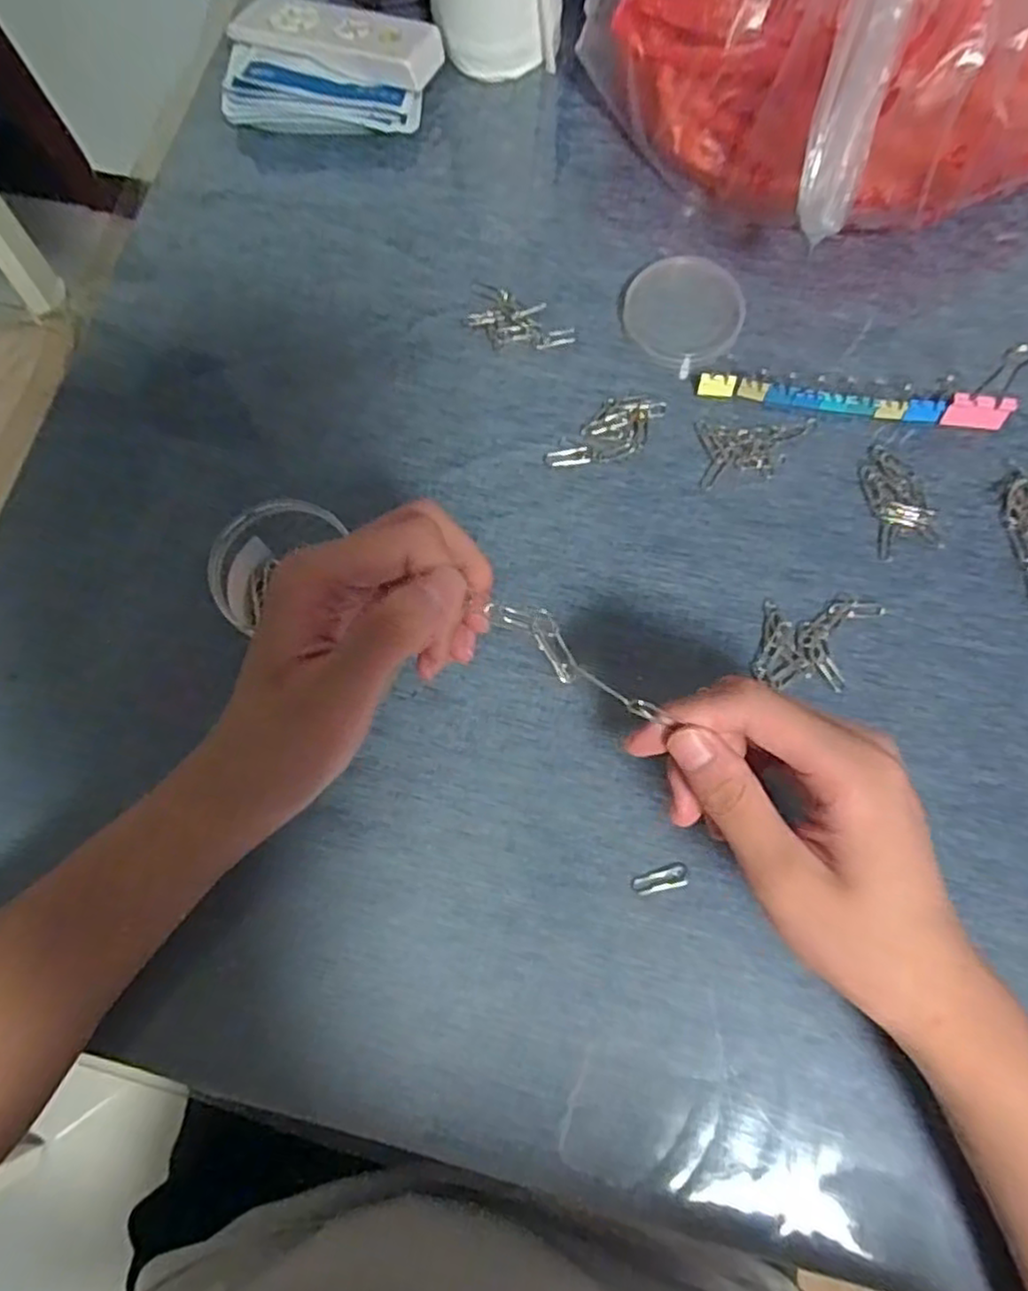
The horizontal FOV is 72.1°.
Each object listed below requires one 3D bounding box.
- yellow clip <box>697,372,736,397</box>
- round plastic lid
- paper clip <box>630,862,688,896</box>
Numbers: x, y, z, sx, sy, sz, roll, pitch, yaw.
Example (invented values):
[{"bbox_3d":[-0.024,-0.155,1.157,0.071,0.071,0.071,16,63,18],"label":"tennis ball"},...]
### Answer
[{"bbox_3d":[0.115,-0.147,0.400,0.020,0.012,0.009,11,75,5],"label":"yellow clip"},{"bbox_3d":[0.099,-0.194,0.412,0.066,0.014,0.063,0,75,2],"label":"round plastic lid"},{"bbox_3d":[0.069,0.111,0.334,0.027,0.004,0.011,-13,75,-2],"label":"paper clip"}]

